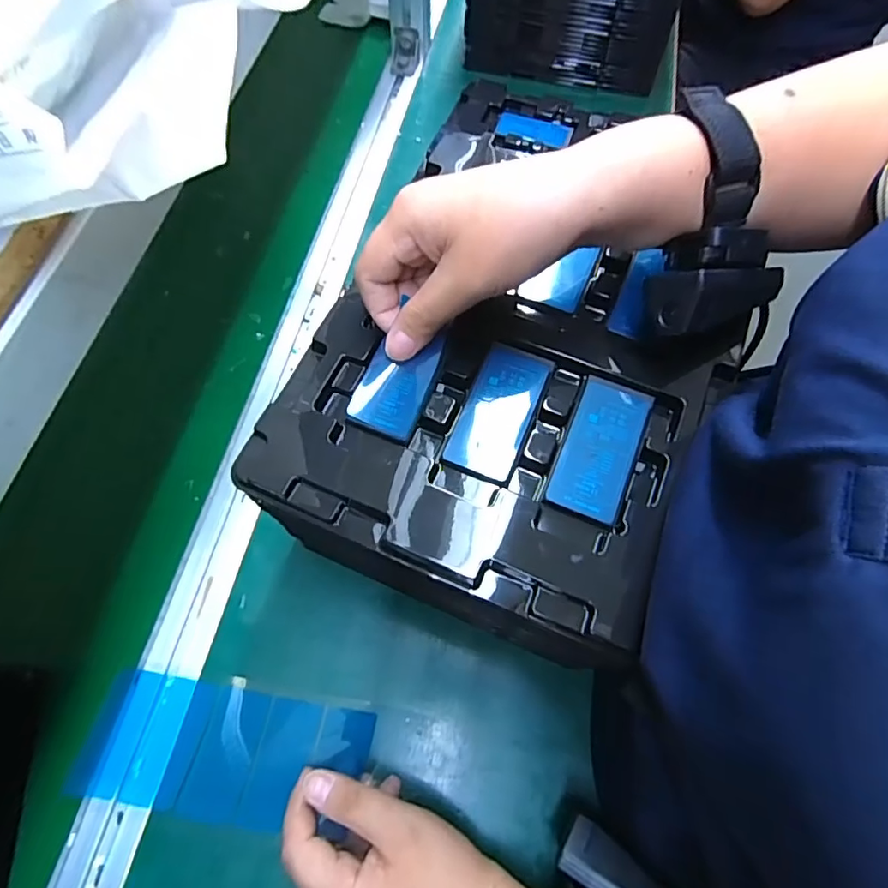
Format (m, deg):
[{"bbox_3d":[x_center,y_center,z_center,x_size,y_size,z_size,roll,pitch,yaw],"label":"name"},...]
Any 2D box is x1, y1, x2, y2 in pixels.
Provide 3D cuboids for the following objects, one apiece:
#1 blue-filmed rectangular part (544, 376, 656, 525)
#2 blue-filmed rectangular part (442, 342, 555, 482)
[{"bbox_3d":[0.080,0.000,0.274,0.035,0.004,0.076,22,67,9],"label":"blue-filmed rectangular part"},{"bbox_3d":[0.029,-0.018,0.286,0.036,0.005,0.077,22,67,9],"label":"blue-filmed rectangular part"}]

